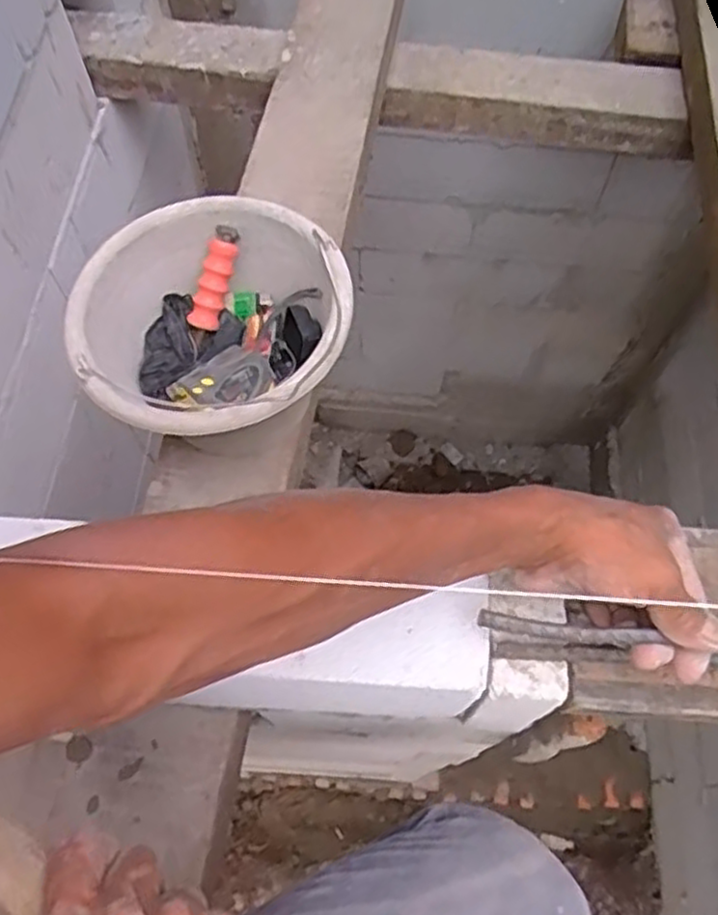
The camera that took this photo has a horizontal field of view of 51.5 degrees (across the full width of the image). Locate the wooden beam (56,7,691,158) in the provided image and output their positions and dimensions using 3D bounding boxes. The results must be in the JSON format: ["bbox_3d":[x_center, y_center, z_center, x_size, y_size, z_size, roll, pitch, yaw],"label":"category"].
[{"bbox_3d":[0.019,-0.604,1.200,0.971,0.098,0.161,7,65,3],"label":"wooden beam"}]

